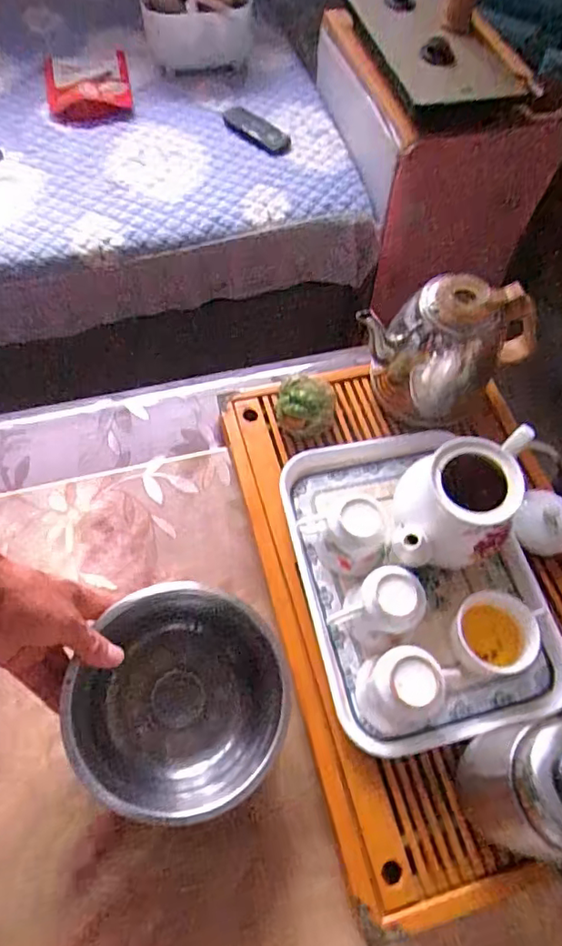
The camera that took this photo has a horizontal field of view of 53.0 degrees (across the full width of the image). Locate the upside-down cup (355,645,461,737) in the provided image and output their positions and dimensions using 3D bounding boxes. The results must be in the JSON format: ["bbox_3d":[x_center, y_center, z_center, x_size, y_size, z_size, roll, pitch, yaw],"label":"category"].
[{"bbox_3d":[0.112,0.192,0.498,0.082,0.069,0.067,6,61,-1],"label":"upside-down cup"}]

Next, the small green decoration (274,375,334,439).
[{"bbox_3d":[0.026,-0.080,0.657,0.067,0.052,0.063,-15,64,-12],"label":"small green decoration"}]

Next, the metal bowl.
[{"bbox_3d":[-0.086,0.199,0.500,0.176,0.074,0.184,1,60,-2],"label":"metal bowl"}]

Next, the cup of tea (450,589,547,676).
[{"bbox_3d":[0.200,0.152,0.531,0.070,0.056,0.066,2,62,-3],"label":"cup of tea"}]

